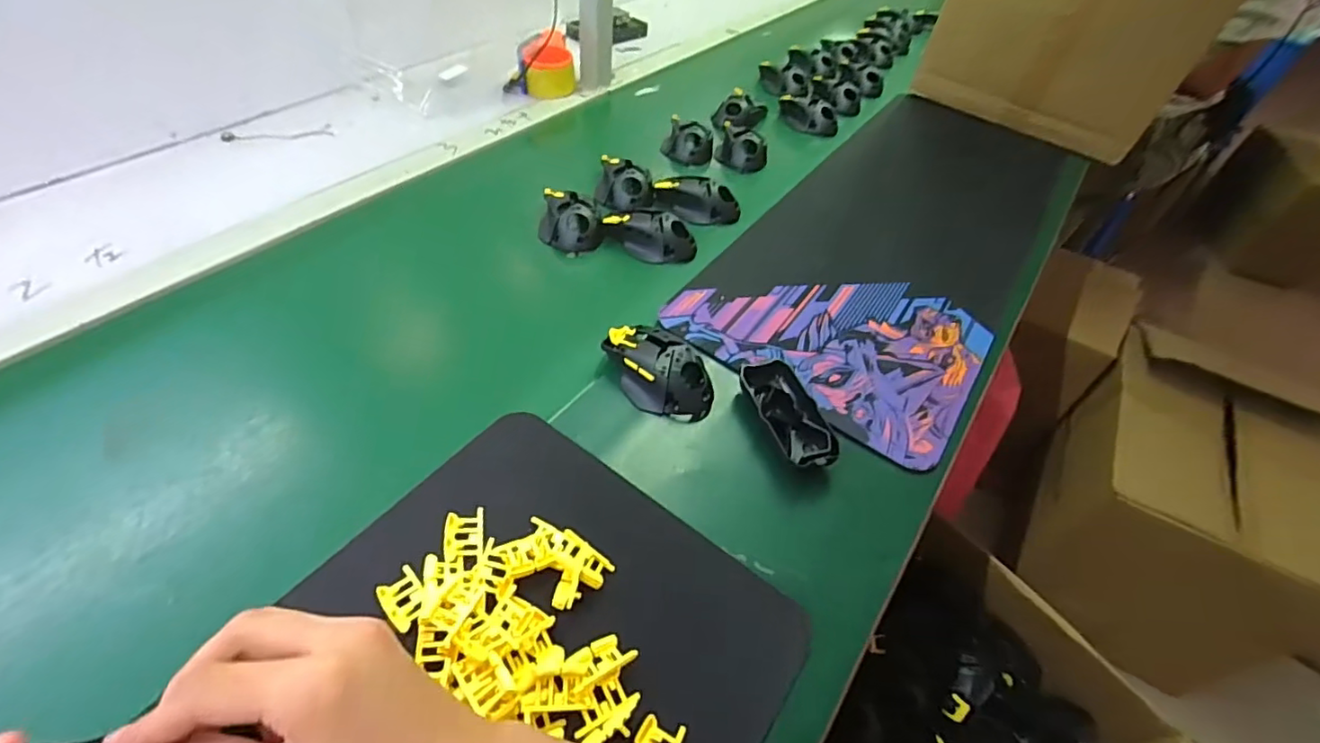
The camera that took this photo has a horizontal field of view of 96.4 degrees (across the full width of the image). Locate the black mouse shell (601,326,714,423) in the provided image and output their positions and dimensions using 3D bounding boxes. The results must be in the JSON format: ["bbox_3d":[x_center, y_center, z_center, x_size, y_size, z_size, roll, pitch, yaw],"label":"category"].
[{"bbox_3d":[0.000,-0.001,0.543,0.074,0.044,0.107,-29,58,-30],"label":"black mouse shell"}]

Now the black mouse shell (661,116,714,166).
[{"bbox_3d":[0.044,-0.340,0.869,0.072,0.042,0.069,23,49,12],"label":"black mouse shell"}]

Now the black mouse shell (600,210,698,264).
[{"bbox_3d":[-0.013,-0.161,0.697,0.113,0.042,0.049,27,50,15],"label":"black mouse shell"}]

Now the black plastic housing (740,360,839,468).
[{"bbox_3d":[0.111,0.040,0.527,0.054,0.030,0.115,-12,51,-19],"label":"black plastic housing"}]

